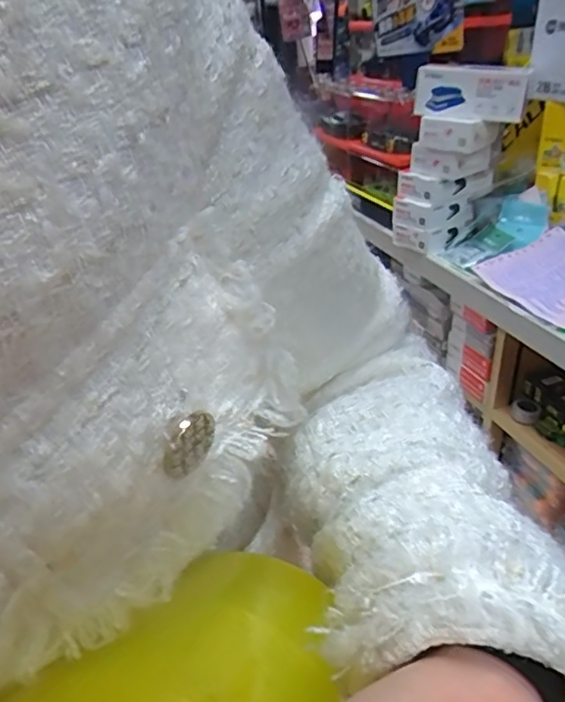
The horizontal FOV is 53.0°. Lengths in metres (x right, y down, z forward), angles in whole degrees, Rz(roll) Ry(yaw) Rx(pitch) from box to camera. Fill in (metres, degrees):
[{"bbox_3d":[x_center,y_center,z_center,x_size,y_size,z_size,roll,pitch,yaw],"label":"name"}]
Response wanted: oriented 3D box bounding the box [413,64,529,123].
[{"bbox_3d":[0.236,-0.330,0.724,0.140,0.062,0.032,16,37,31],"label":"box"}]

